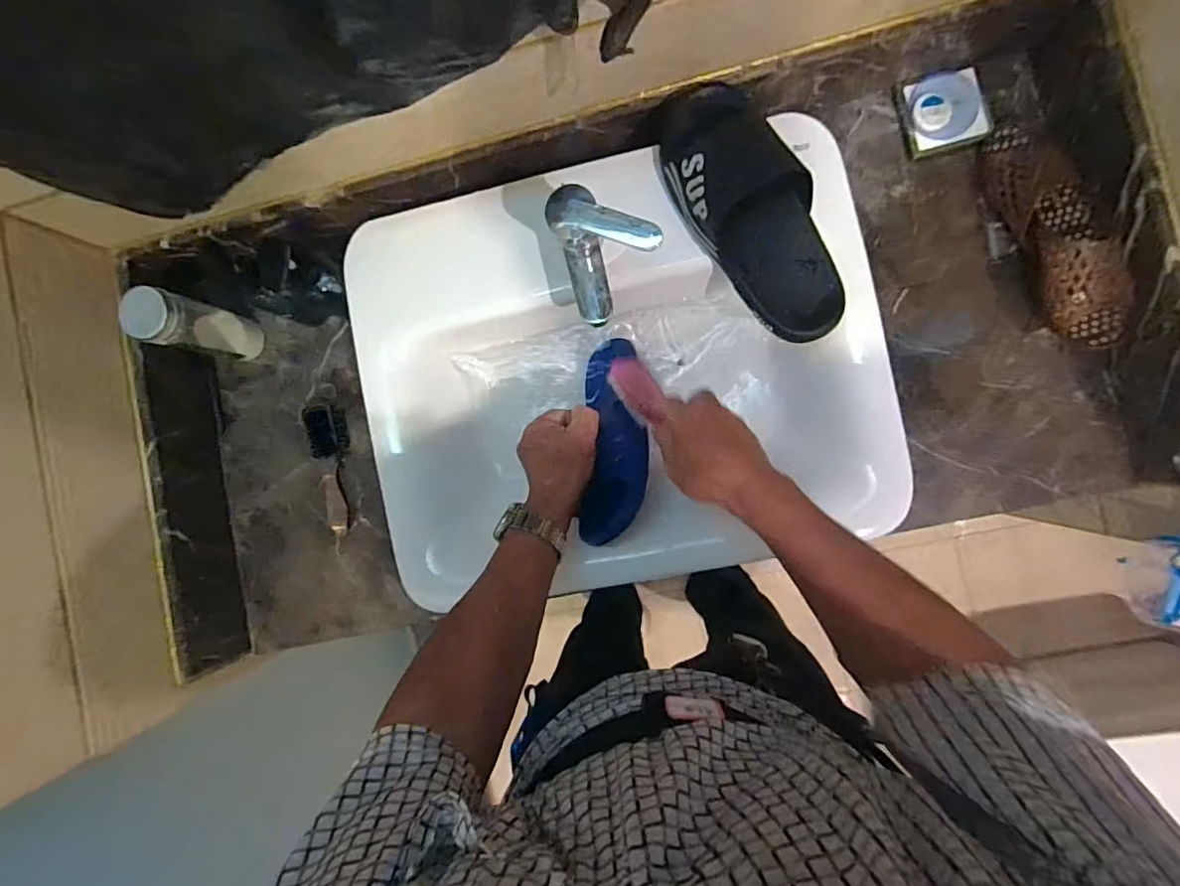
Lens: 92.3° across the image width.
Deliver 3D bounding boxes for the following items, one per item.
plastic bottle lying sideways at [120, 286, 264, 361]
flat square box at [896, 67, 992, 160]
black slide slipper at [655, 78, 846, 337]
[{"bbox_3d":[-0.454,-0.134,0.658,0.047,0.155,0.058,18,91,7],"label":"plastic bottle lying sideways"},{"bbox_3d":[0.400,-0.376,0.640,0.085,0.015,0.086,-11,87,7],"label":"flat square box"},{"bbox_3d":[0.159,-0.222,0.547,0.102,0.064,0.257,-34,85,5],"label":"black slide slipper"}]

